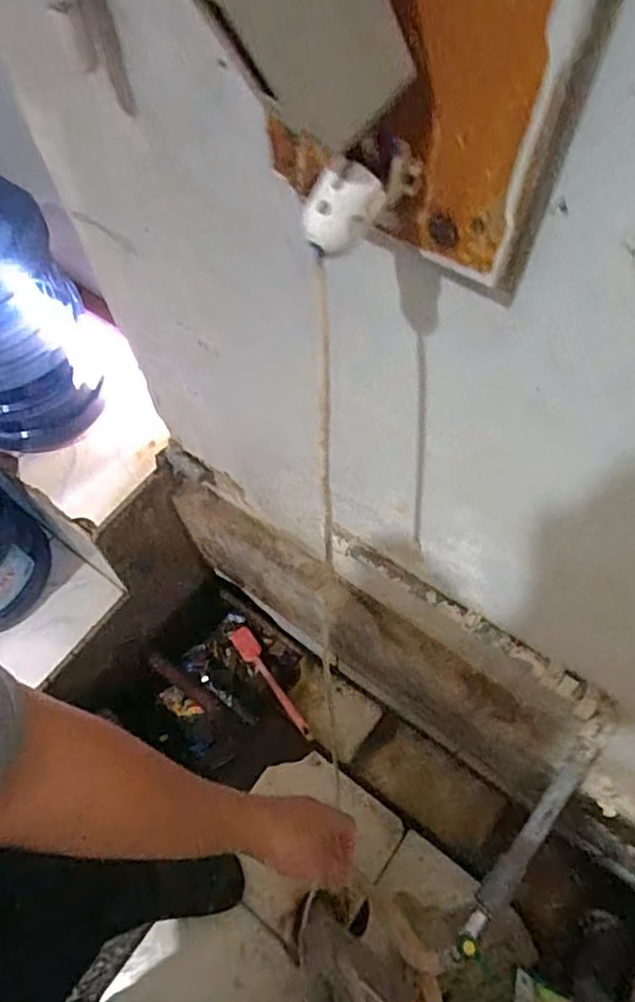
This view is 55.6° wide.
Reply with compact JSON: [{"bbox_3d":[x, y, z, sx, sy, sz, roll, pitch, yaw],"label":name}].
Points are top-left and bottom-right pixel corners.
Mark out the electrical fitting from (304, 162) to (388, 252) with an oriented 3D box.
[{"bbox_3d":[0.014,-0.156,0.321,0.031,0.028,0.040,27,65,16],"label":"electrical fitting"}]

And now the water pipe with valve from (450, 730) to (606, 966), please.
[{"bbox_3d":[0.228,0.359,0.642,0.027,0.039,0.274,36,68,20],"label":"water pipe with valve"}]

